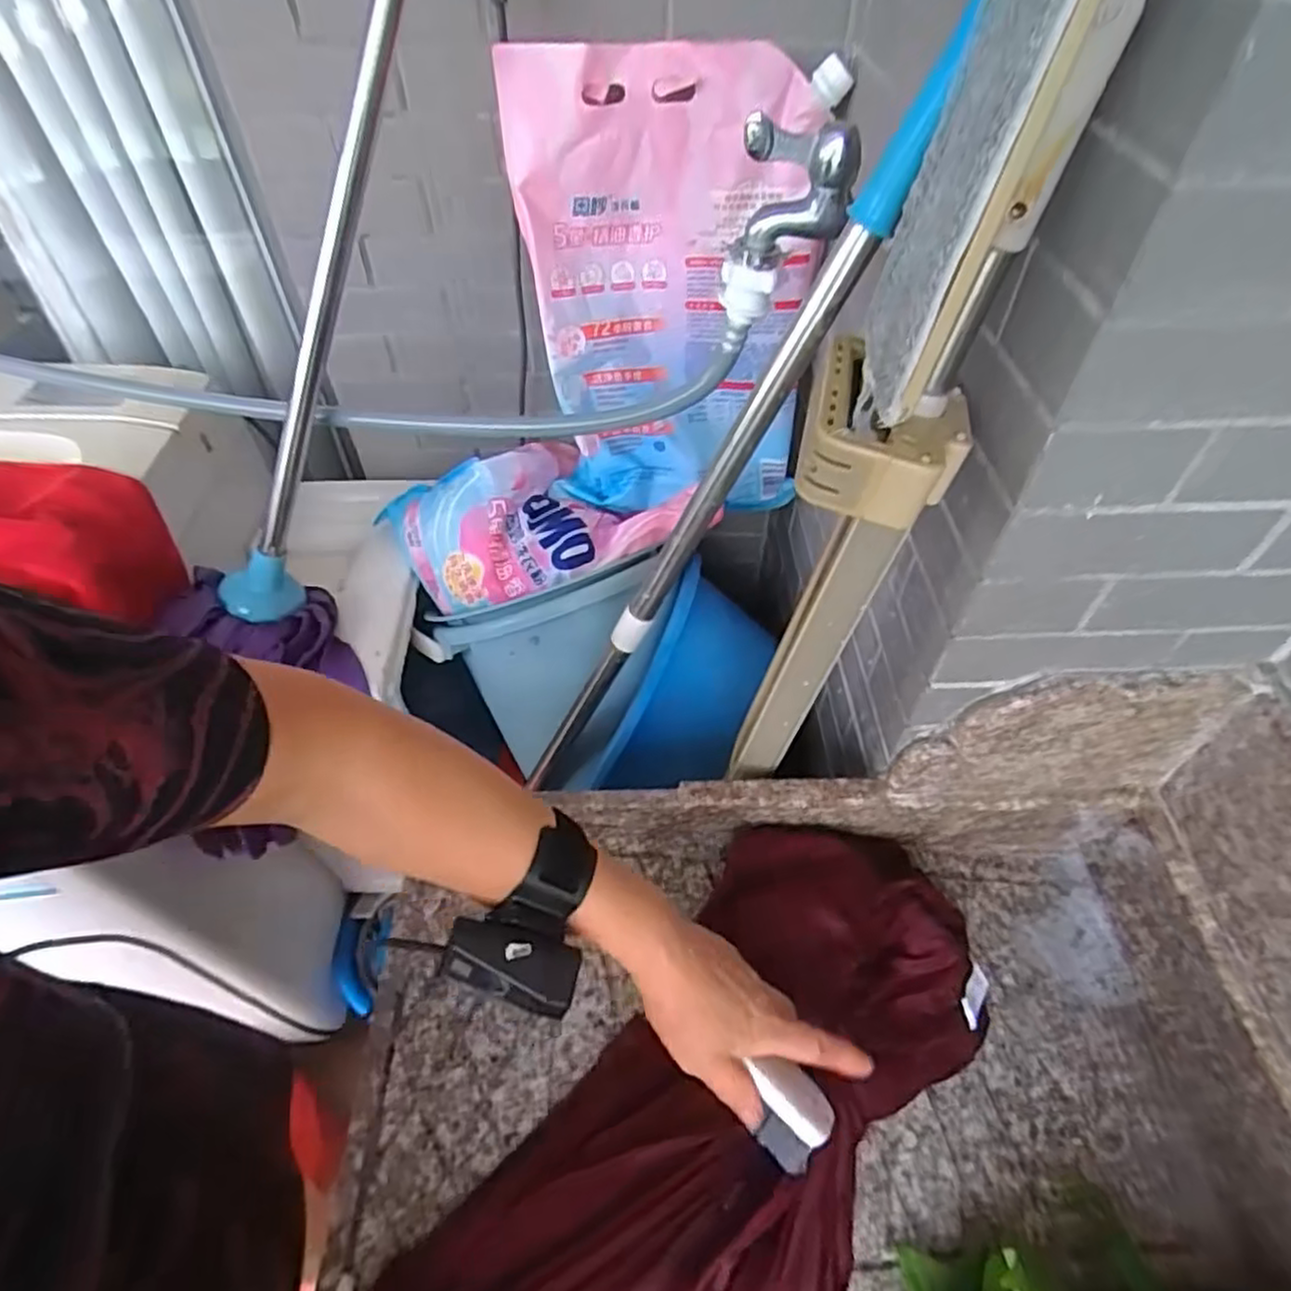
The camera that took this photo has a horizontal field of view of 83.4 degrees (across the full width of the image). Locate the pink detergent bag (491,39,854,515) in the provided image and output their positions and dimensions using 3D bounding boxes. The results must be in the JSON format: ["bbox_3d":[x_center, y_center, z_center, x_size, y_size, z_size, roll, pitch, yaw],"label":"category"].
[{"bbox_3d":[0.022,-0.326,0.702,0.272,0.379,0.123,-4,51,-3],"label":"pink detergent bag"}]

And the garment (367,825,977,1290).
[{"bbox_3d":[0.061,0.301,0.478,0.209,0.092,0.456,36,56,26],"label":"garment"}]

